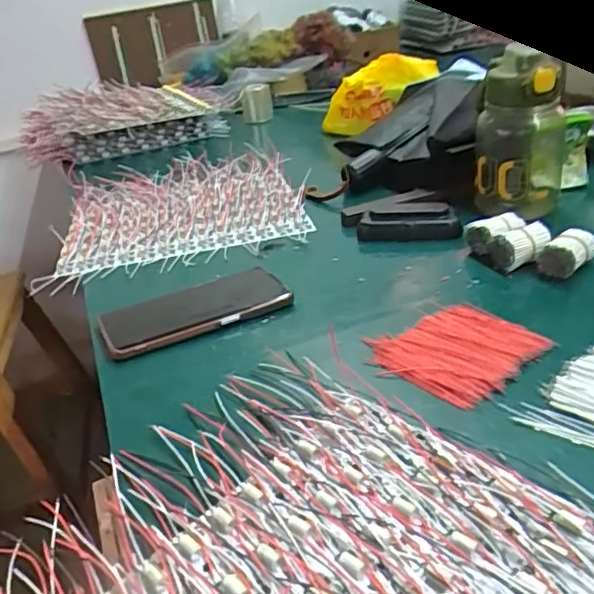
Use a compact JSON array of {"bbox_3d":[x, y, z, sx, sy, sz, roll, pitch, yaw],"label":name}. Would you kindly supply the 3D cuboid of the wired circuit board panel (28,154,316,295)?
[{"bbox_3d":[-0.148,-0.119,0.735,0.289,0.027,0.262,-11,35,-3],"label":"wired circuit board panel"}]

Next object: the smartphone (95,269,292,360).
[{"bbox_3d":[-0.091,0.011,0.513,0.161,0.011,0.069,-18,32,-19],"label":"smartphone"}]

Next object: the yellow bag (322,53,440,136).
[{"bbox_3d":[0.126,-0.332,0.930,0.201,0.093,0.100,-31,29,11],"label":"yellow bag"}]

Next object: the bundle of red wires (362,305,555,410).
[{"bbox_3d":[0.121,0.038,0.427,0.109,0.008,0.091,-20,33,-21],"label":"bundle of red wires"}]

